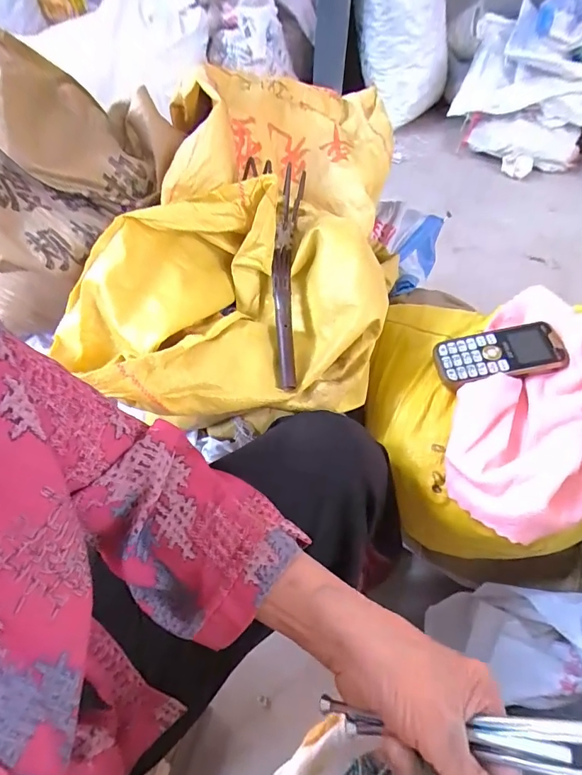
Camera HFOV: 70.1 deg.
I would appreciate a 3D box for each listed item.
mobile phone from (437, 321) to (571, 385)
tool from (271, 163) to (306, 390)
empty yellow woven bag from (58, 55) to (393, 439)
[{"bbox_3d":[0.225,-0.037,0.447,0.127,0.010,0.058,-10,62,5],"label":"mobile phone"},{"bbox_3d":[-0.005,-0.130,0.471,0.031,0.022,0.272,0,73,6],"label":"tool"},{"bbox_3d":[-0.020,-0.216,0.516,0.300,0.160,0.544,13,57,9],"label":"empty yellow woven bag"}]

